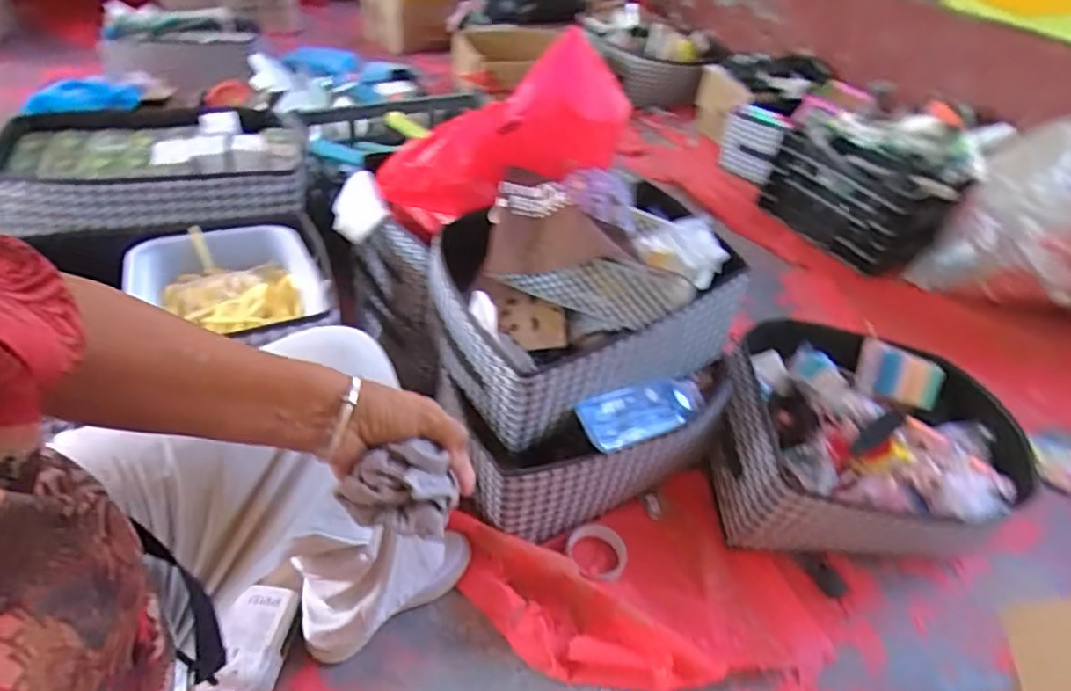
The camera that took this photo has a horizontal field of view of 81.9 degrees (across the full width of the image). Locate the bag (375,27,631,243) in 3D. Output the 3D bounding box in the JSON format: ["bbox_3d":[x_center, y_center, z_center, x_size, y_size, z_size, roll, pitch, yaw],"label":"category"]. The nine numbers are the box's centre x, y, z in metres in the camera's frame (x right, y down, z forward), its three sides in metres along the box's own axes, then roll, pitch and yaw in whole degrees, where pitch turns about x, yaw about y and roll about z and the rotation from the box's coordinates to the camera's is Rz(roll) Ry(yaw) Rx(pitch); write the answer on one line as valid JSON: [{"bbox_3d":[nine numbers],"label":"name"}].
[{"bbox_3d":[-0.044,-0.273,0.856,0.333,0.201,0.082,-28,49,-9],"label":"bag"}]

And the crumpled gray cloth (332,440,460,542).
[{"bbox_3d":[-0.088,0.100,0.402,0.072,0.054,0.039,-7,43,-17],"label":"crumpled gray cloth"}]

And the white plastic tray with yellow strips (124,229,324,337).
[{"bbox_3d":[-0.421,-0.090,0.839,0.234,0.061,0.169,-9,43,-18],"label":"white plastic tray with yellow strips"}]

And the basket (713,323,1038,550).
[{"bbox_3d":[0.520,0.158,0.986,0.443,0.197,0.377,9,40,2],"label":"basket"}]

